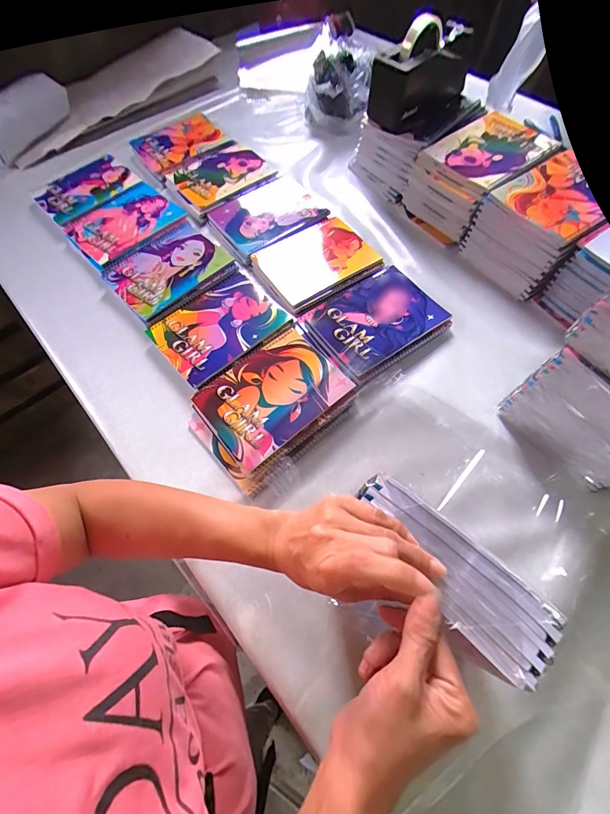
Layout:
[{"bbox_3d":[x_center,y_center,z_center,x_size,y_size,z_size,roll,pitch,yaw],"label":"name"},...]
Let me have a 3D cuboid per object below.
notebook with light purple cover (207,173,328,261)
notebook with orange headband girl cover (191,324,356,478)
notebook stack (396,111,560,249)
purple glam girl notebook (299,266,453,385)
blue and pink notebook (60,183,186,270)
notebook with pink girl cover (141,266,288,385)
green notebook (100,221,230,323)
[{"bbox_3d":[-0.074,-0.389,0.686,0.201,0.023,0.166,-37,69,-15],"label":"notebook with light purple cover"},{"bbox_3d":[-0.046,-0.022,0.511,0.204,0.007,0.150,-38,70,-16],"label":"notebook with orange headband girl cover"},{"bbox_3d":[0.315,-0.427,0.659,0.199,0.124,0.168,-35,69,-15],"label":"notebook stack"},{"bbox_3d":[0.116,-0.142,0.574,0.203,0.030,0.156,-31,68,-13],"label":"purple glam girl notebook"},{"bbox_3d":[-0.356,-0.365,0.677,0.194,0.016,0.157,-39,70,-16],"label":"blue and pink notebook"},{"bbox_3d":[-0.142,-0.135,0.568,0.191,0.009,0.153,-40,70,-17],"label":"notebook with pink girl cover"},{"bbox_3d":[-0.246,-0.252,0.622,0.190,0.010,0.152,-41,71,-17],"label":"green notebook"}]

